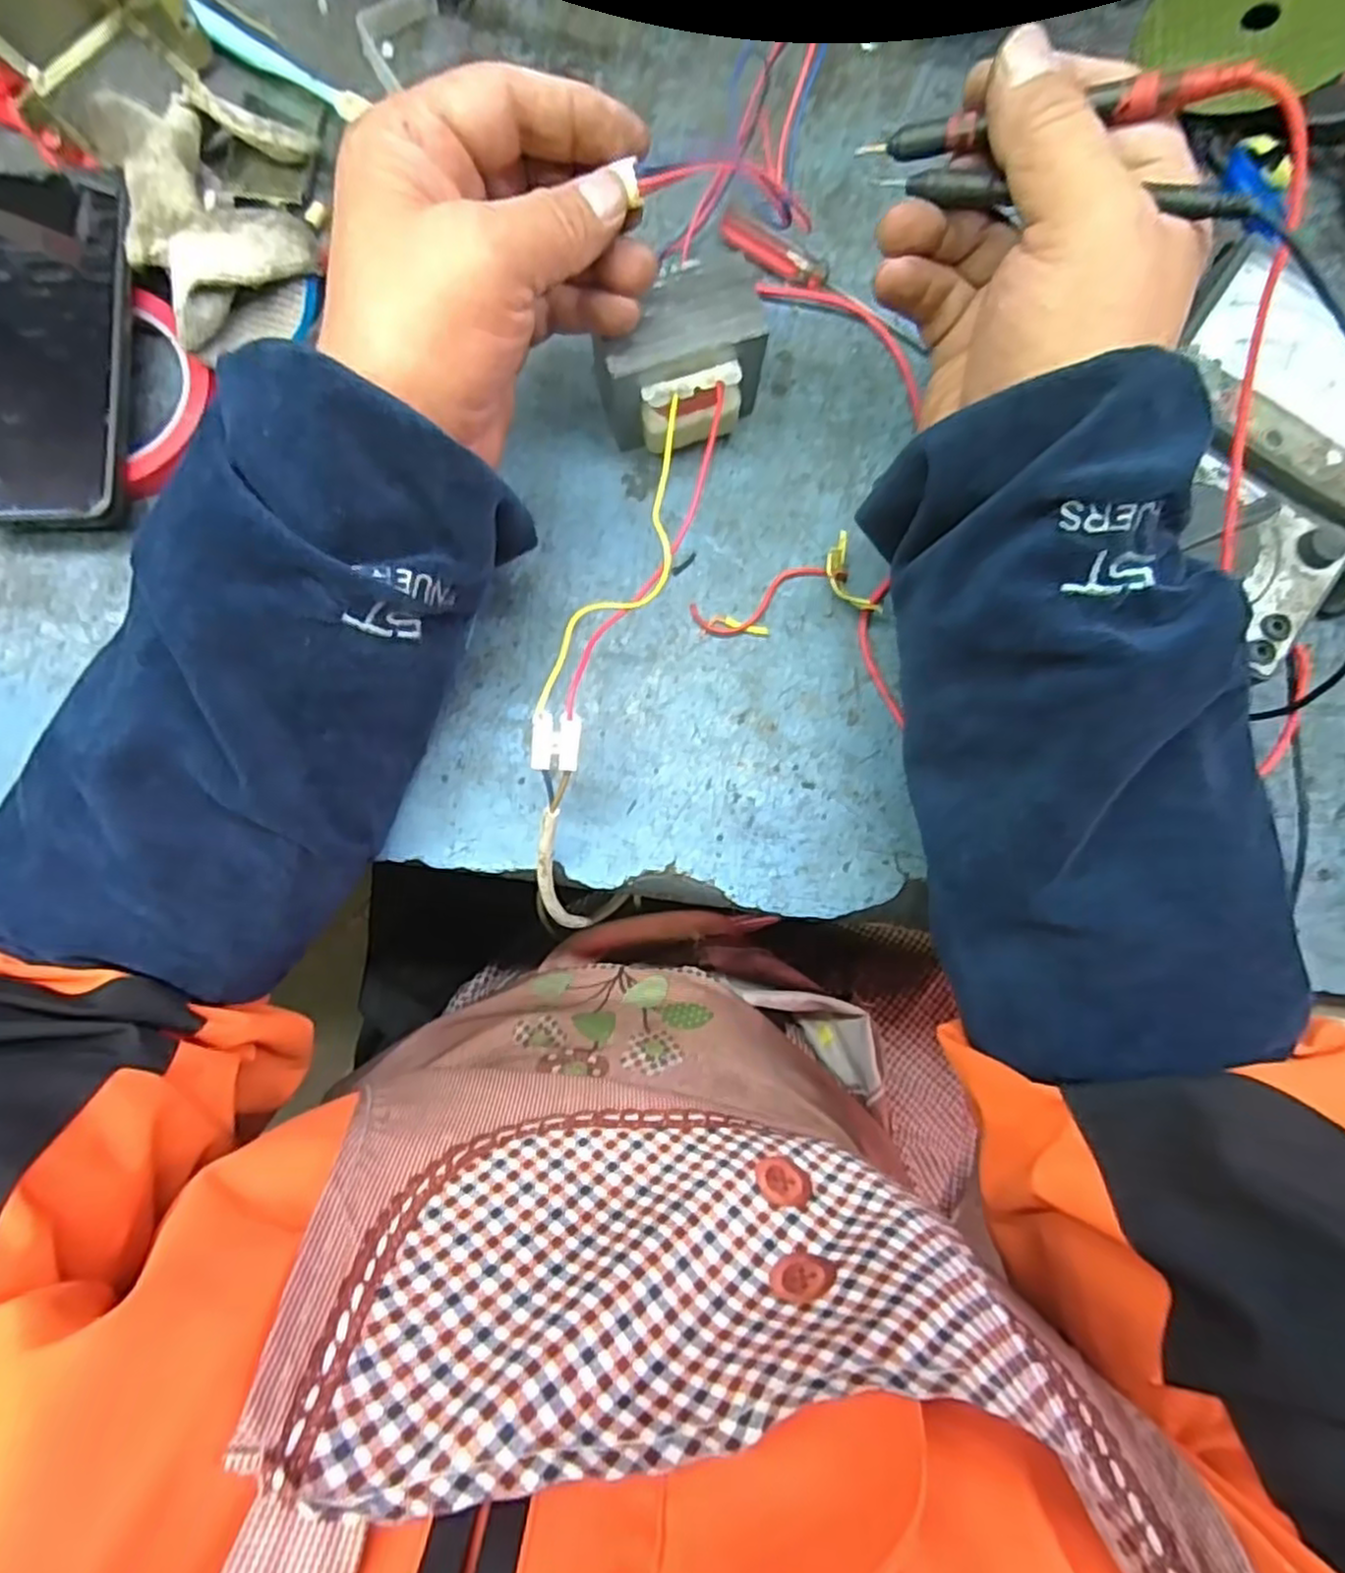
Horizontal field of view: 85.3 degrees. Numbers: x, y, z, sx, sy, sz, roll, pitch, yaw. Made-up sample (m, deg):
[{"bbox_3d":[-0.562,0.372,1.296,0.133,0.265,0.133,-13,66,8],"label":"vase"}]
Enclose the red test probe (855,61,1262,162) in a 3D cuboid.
[{"bbox_3d":[0.114,-0.207,0.225,0.110,0.008,0.010,6,86,21],"label":"red test probe"}]

